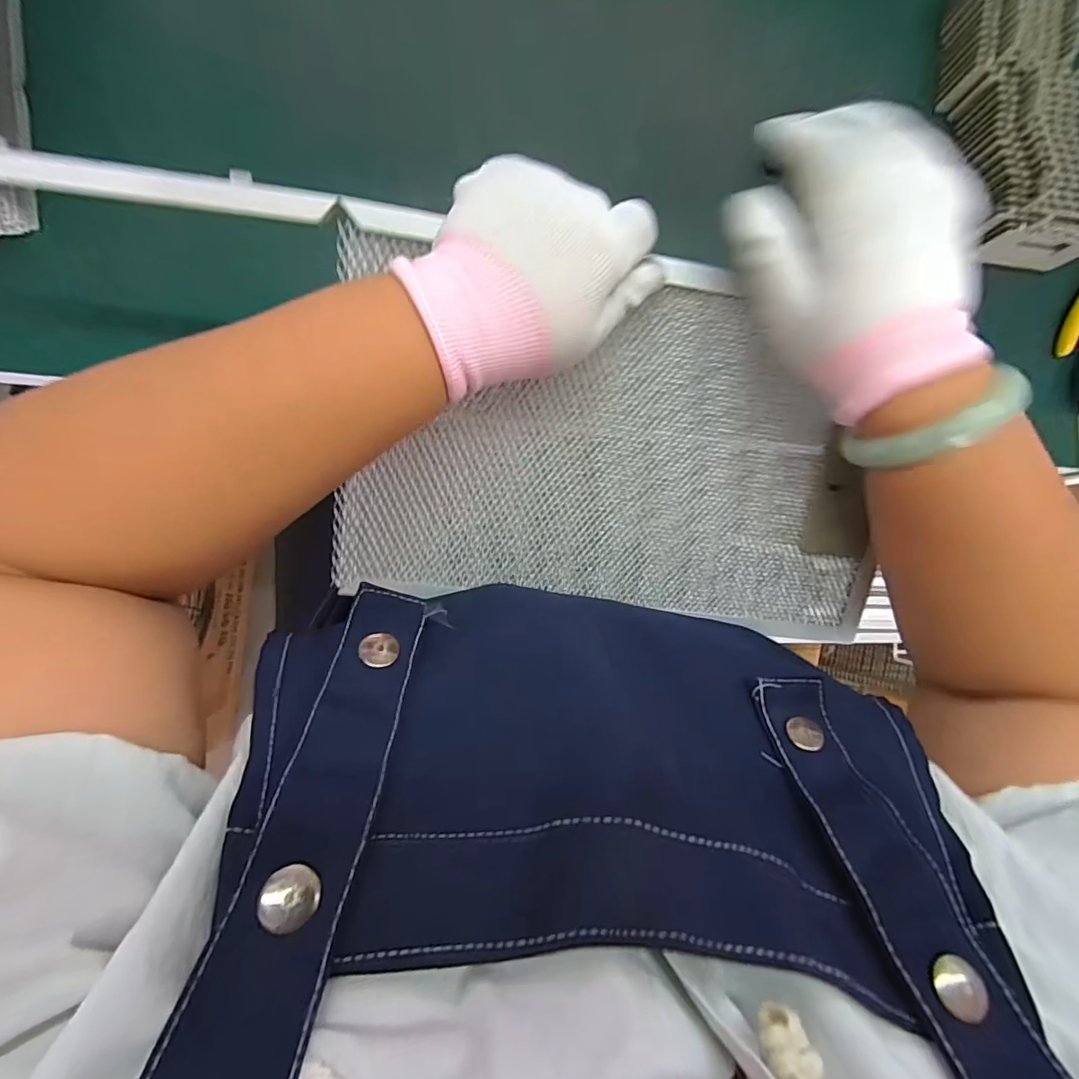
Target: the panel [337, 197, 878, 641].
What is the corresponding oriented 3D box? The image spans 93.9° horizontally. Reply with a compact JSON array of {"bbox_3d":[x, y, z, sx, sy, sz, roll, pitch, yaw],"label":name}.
[{"bbox_3d":[0.052,-0.055,0.314,0.325,0.043,0.204,7,107,-3],"label":"panel"}]

